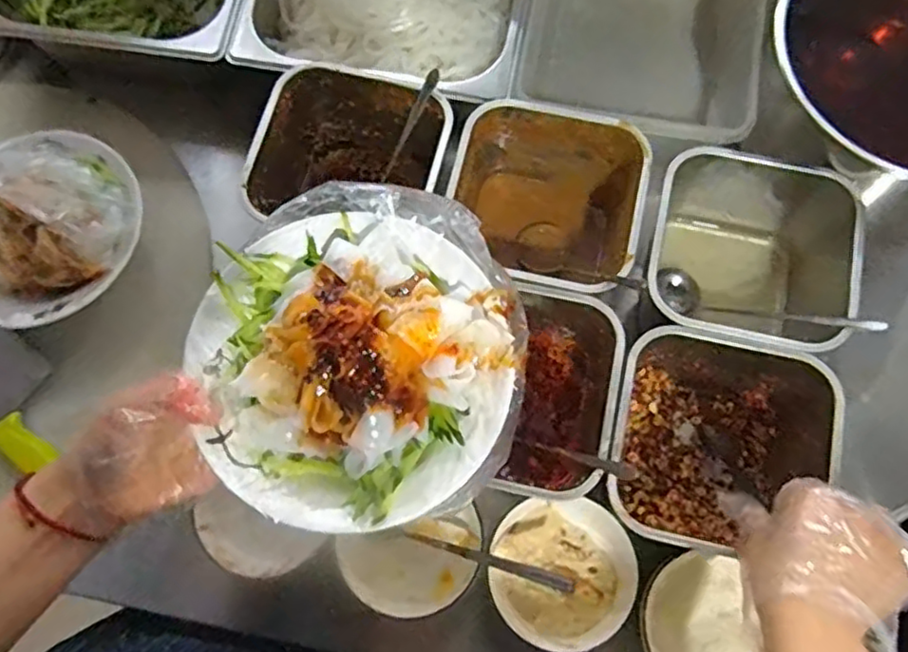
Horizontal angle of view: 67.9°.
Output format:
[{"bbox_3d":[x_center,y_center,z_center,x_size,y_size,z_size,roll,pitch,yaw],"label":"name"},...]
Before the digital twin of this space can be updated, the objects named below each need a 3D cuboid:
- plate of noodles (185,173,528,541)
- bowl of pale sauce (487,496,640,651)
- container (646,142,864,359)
[{"bbox_3d":[-0.056,0.008,0.380,0.183,0.067,0.202,-22,74,-5],"label":"plate of noodles"},{"bbox_3d":[0.085,0.194,0.538,0.110,0.045,0.112,-1,73,2],"label":"bowl of pale sauce"},{"bbox_3d":[0.247,-0.053,0.589,0.178,0.115,0.157,13,74,6],"label":"container"}]

